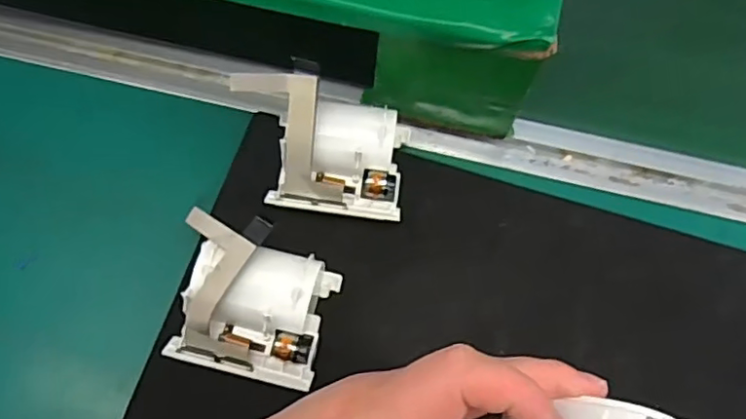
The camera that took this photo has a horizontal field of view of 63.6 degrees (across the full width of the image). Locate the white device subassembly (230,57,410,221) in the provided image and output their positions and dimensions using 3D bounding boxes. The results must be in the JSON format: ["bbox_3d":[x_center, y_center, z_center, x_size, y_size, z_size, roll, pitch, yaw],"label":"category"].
[{"bbox_3d":[-0.028,-0.037,0.348,0.095,0.061,0.065,7,69,0],"label":"white device subassembly"}]

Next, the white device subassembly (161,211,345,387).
[{"bbox_3d":[-0.065,0.048,0.320,0.080,0.046,0.073,13,69,3],"label":"white device subassembly"}]

